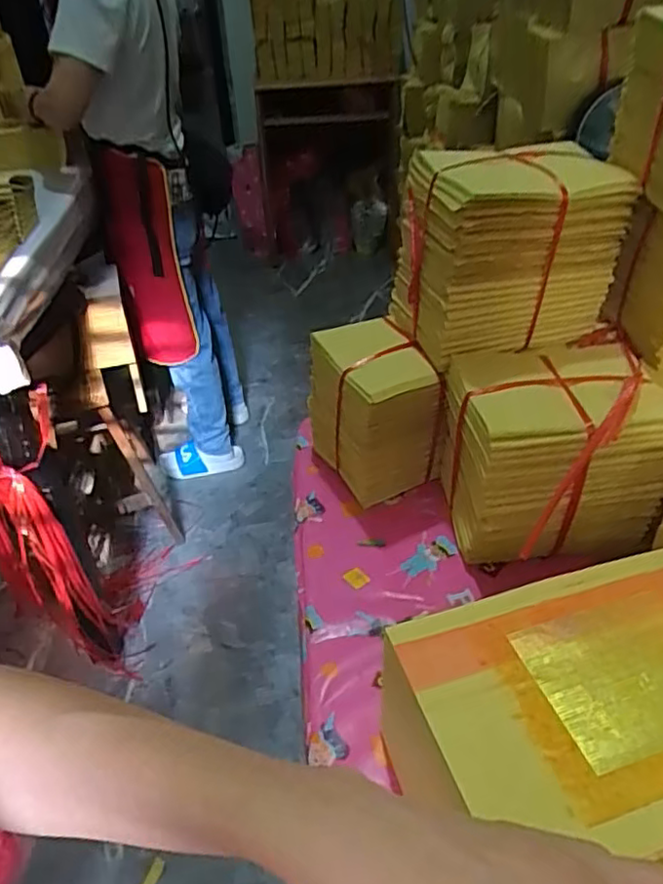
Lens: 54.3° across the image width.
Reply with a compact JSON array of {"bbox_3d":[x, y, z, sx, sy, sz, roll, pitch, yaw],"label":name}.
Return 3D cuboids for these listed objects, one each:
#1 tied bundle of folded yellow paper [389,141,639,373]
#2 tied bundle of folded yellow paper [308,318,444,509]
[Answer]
[{"bbox_3d":[0.158,-0.179,0.596,0.177,0.152,0.120,-13,39,-12],"label":"tied bundle of folded yellow paper"},{"bbox_3d":[0.040,-0.023,0.649,0.094,0.154,0.107,-17,40,-18],"label":"tied bundle of folded yellow paper"}]

